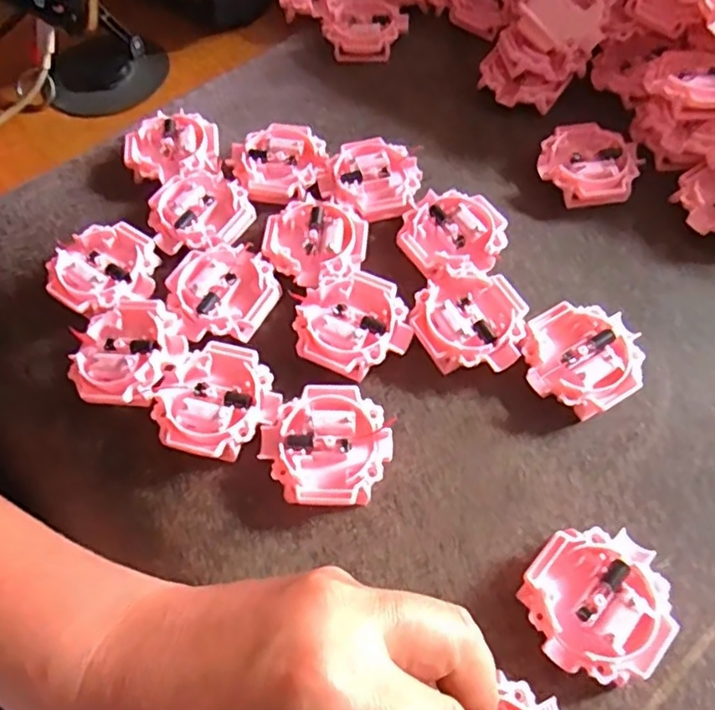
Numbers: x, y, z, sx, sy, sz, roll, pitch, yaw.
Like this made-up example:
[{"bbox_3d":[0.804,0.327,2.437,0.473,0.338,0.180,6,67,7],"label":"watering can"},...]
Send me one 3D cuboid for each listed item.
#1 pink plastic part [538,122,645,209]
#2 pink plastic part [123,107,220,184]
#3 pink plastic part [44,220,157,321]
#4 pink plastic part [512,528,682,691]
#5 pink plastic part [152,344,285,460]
[{"bbox_3d":[0.129,-0.105,0.348,0.051,0.017,0.047,15,62,10],"label":"pink plastic part"},{"bbox_3d":[-0.107,-0.118,0.362,0.052,0.020,0.048,-8,61,-3],"label":"pink plastic part"},{"bbox_3d":[-0.129,-0.042,0.318,0.053,0.016,0.051,-1,60,1],"label":"pink plastic part"},{"bbox_3d":[0.092,0.095,0.238,0.052,0.015,0.054,-1,60,1],"label":"pink plastic part"},{"bbox_3d":[-0.064,0.022,0.280,0.052,0.016,0.047,-37,66,-18],"label":"pink plastic part"}]

